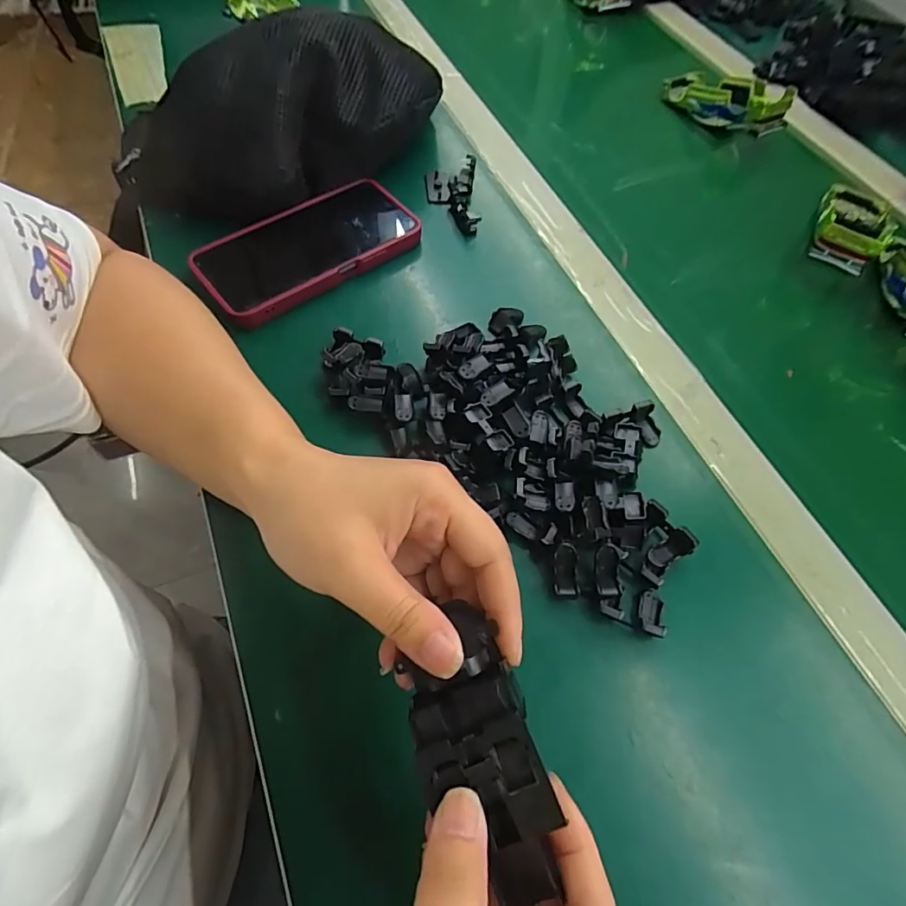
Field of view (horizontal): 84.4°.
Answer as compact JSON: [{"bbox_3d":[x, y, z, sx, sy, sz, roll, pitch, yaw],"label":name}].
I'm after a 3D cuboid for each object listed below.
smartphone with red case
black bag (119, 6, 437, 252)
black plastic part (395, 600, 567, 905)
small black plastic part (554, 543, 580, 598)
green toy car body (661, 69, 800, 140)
[{"bbox_3d":[-0.112,-0.162,0.391,0.166,0.018,0.086,-35,69,-20],"label":"smartphone with red case"},{"bbox_3d":[-0.145,-0.270,0.404,0.287,0.085,0.134,-23,65,-1],"label":"black bag"},{"bbox_3d":[0.008,0.108,0.182,0.039,0.025,0.097,-15,66,-12],"label":"black plastic part"},{"bbox_3d":[0.062,0.065,0.273,0.013,0.006,0.030,-2,91,-5],"label":"small black plastic part"},{"bbox_3d":[0.276,-0.361,0.510,0.048,0.035,0.127,-29,55,-18],"label":"green toy car body"}]

